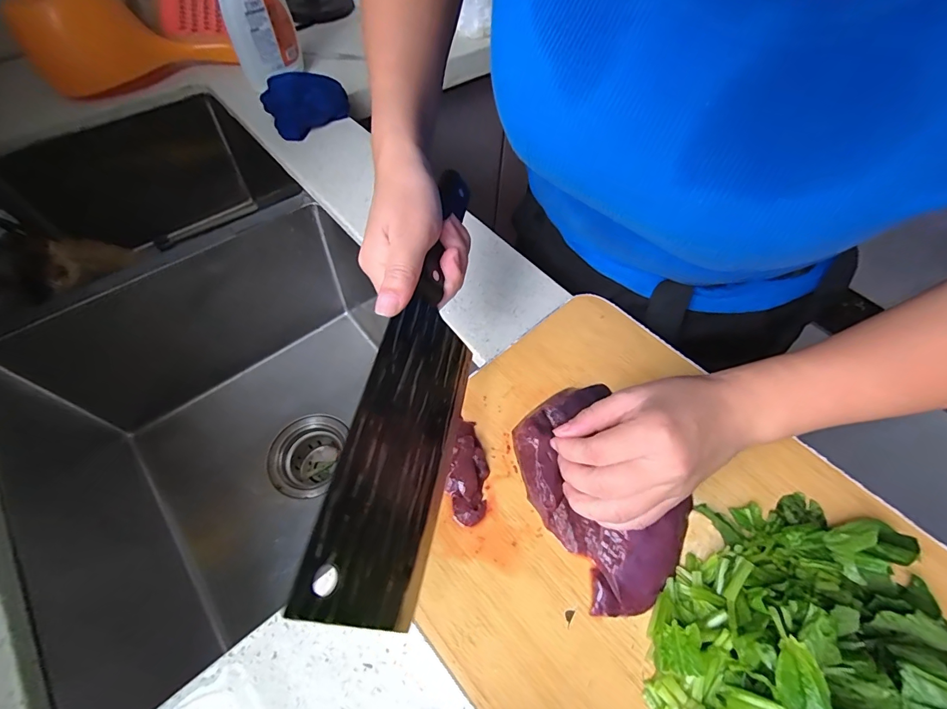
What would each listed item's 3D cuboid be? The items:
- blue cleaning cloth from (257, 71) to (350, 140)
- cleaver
[{"bbox_3d":[-0.220,-0.340,0.552,0.105,0.051,0.056,-34,65,-21],"label":"blue cleaning cloth"},{"bbox_3d":[-0.031,0.009,0.262,0.021,0.085,0.275,-9,56,31],"label":"cleaver"}]

